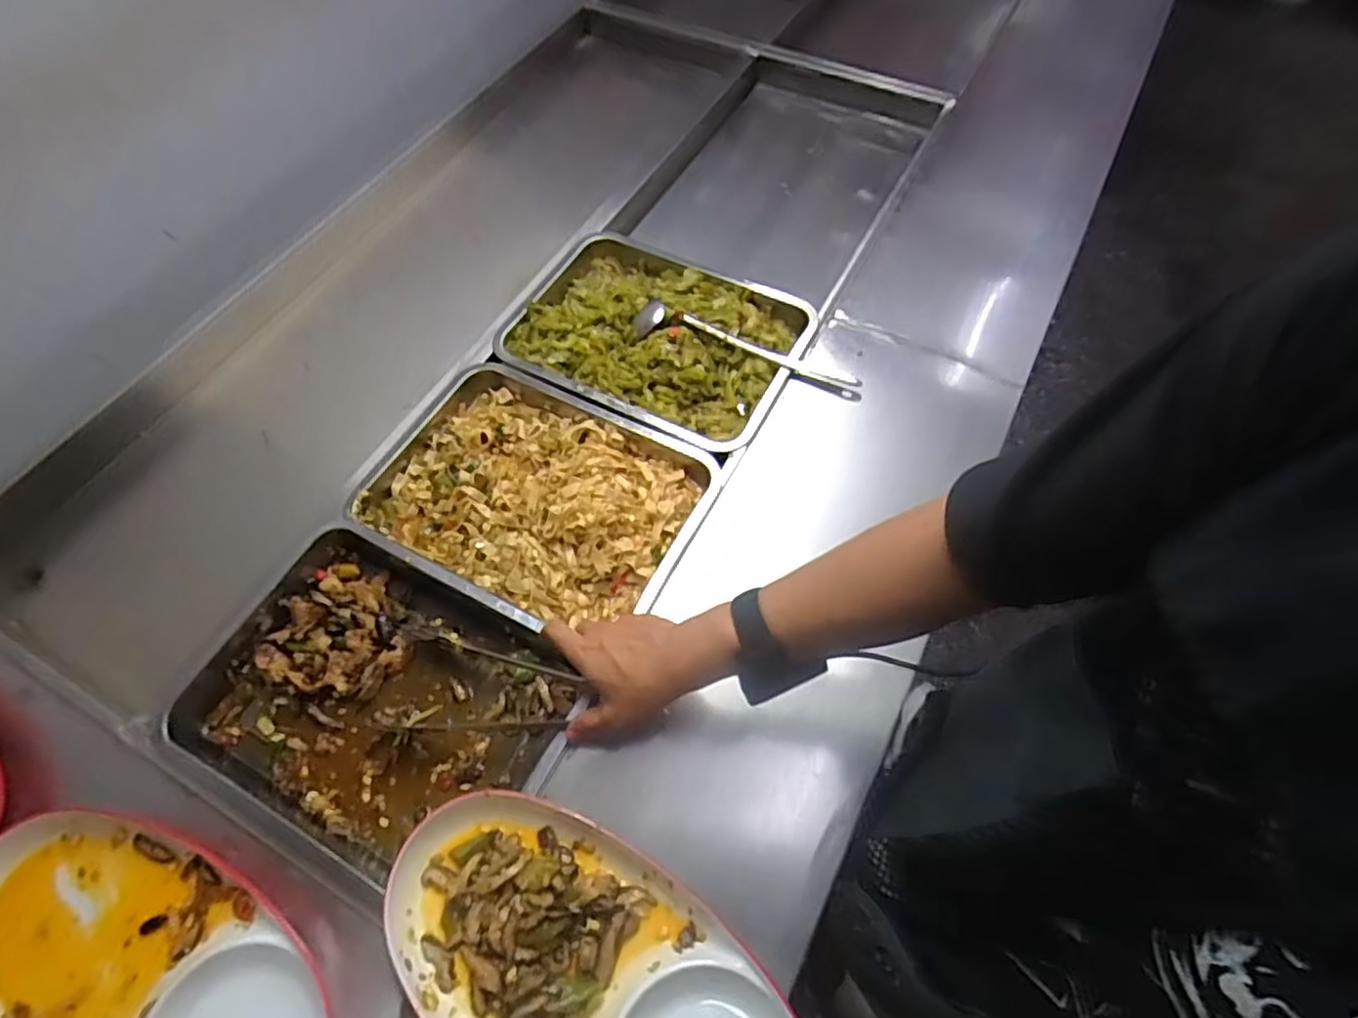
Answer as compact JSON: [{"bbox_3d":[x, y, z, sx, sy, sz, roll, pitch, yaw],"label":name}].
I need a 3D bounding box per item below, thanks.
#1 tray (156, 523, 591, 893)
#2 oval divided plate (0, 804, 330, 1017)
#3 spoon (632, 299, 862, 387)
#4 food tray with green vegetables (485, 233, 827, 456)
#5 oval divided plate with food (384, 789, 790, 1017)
[{"bbox_3d":[-0.286,0.180,0.661,0.373,0.046,0.252,23,65,14],"label":"tray"},{"bbox_3d":[-0.417,0.356,0.520,0.331,0.036,0.179,17,63,11],"label":"oval divided plate"},{"bbox_3d":[0.081,-0.205,0.848,0.291,0.030,0.049,17,63,11],"label":"spoon"},{"bbox_3d":[-0.029,-0.227,0.879,0.355,0.051,0.273,24,65,15],"label":"food tray with green vegetables"},{"bbox_3d":[-0.066,0.341,0.496,0.334,0.041,0.172,26,66,16],"label":"oval divided plate with food"}]

